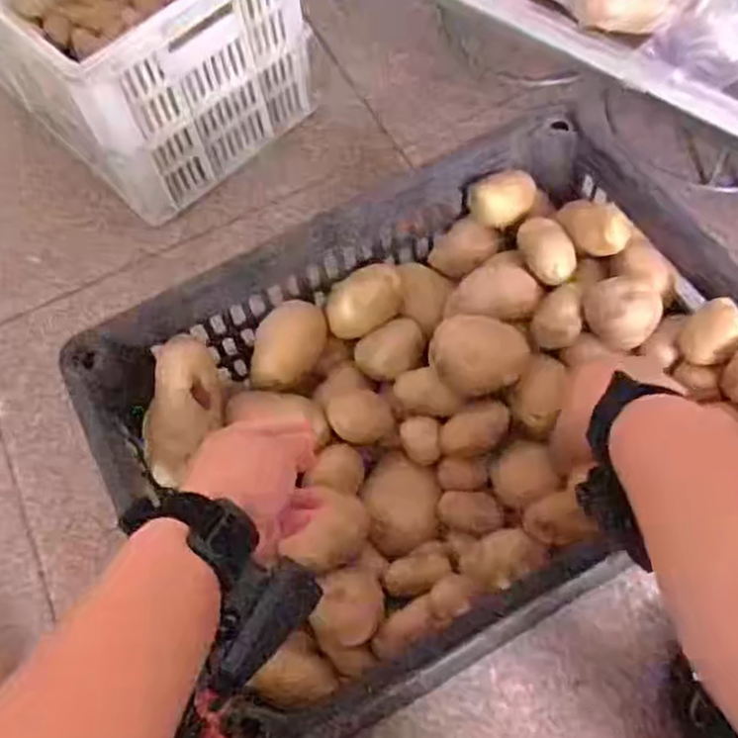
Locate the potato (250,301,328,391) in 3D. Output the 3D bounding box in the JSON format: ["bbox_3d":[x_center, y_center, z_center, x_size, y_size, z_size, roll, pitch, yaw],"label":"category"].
[{"bbox_3d":[-0.073,-0.020,0.663,0.050,0.043,0.081,21,68,15],"label":"potato"}]

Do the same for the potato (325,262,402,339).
[{"bbox_3d":[-0.003,-0.064,0.675,0.078,0.047,0.046,-39,19,19],"label":"potato"}]

